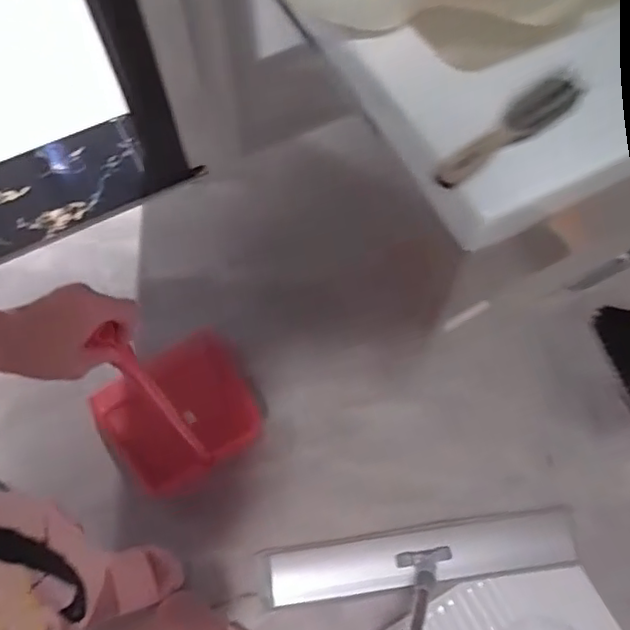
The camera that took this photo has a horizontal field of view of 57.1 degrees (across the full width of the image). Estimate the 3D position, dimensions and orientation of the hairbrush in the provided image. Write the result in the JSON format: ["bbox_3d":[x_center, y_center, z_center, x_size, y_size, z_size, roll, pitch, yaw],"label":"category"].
[{"bbox_3d":[0.152,-0.144,0.454,0.143,0.022,0.037,-39,71,-16],"label":"hairbrush"}]

